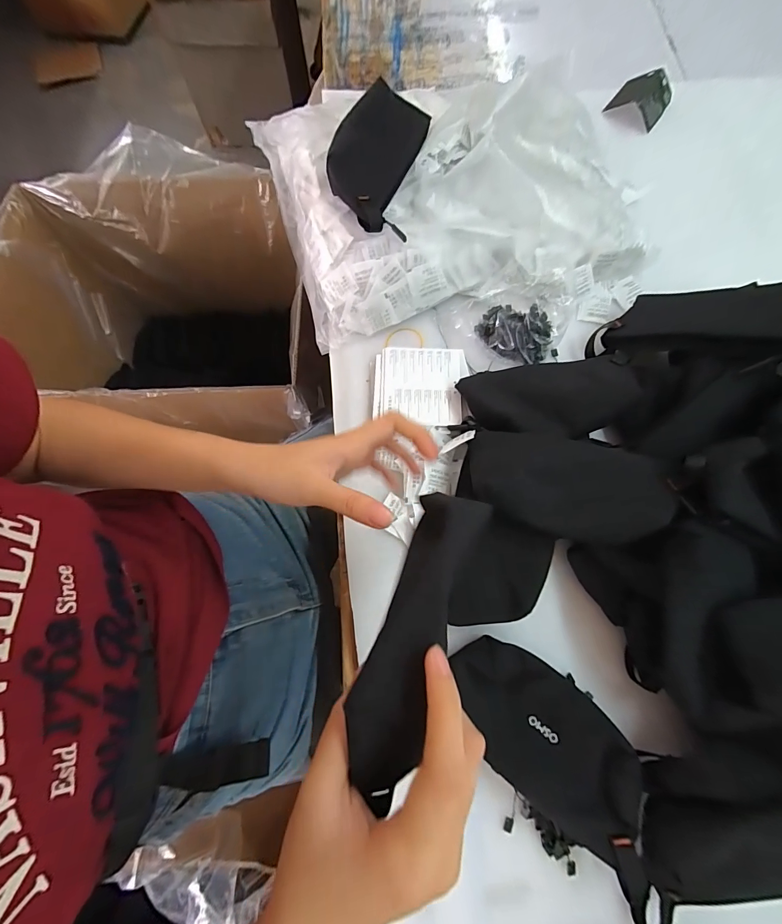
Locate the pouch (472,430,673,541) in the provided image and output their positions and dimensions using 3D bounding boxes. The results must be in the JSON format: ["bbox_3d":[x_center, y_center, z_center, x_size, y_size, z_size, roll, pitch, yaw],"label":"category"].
[{"bbox_3d":[0.167,0.024,0.366,0.176,0.036,0.095,11,73,5],"label":"pouch"}]

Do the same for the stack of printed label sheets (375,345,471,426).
[{"bbox_3d":[0.035,-0.091,0.455,0.110,0.014,0.101,4,74,2],"label":"stack of printed label sheets"}]

